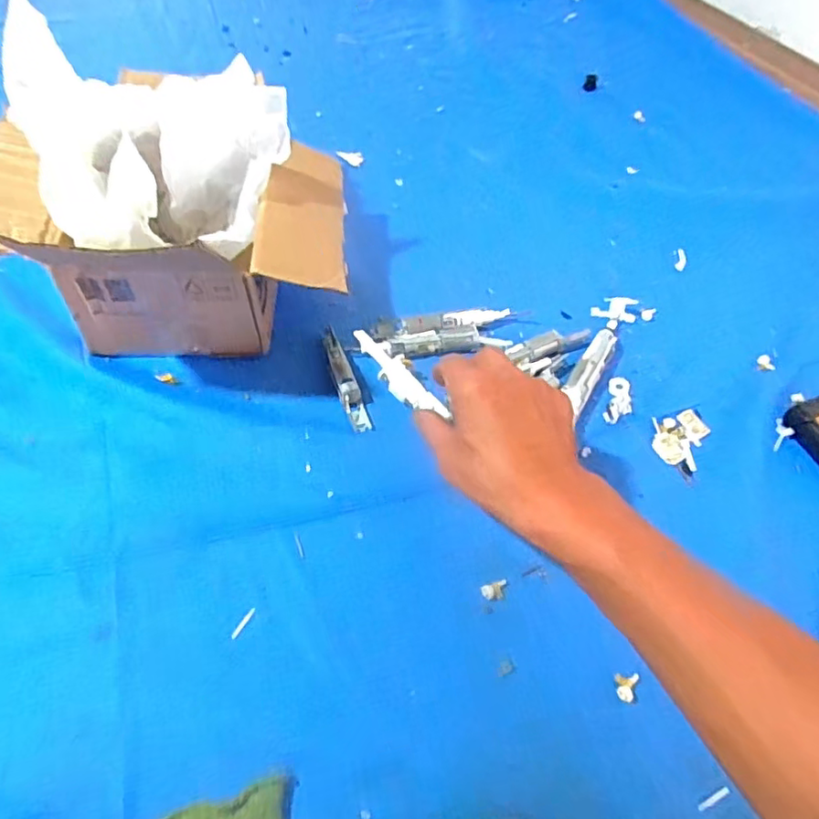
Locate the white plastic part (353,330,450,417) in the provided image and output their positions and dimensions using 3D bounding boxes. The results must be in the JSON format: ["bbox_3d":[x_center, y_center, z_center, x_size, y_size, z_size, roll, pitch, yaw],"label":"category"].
[{"bbox_3d":[-0.010,-0.027,0.498,0.022,0.021,0.101,-35,67,-25],"label":"white plastic part"}]

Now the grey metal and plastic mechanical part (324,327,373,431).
[{"bbox_3d":[-0.058,-0.032,0.510,0.017,0.017,0.114,-16,56,-14],"label":"grey metal and plastic mechanical part"}]

